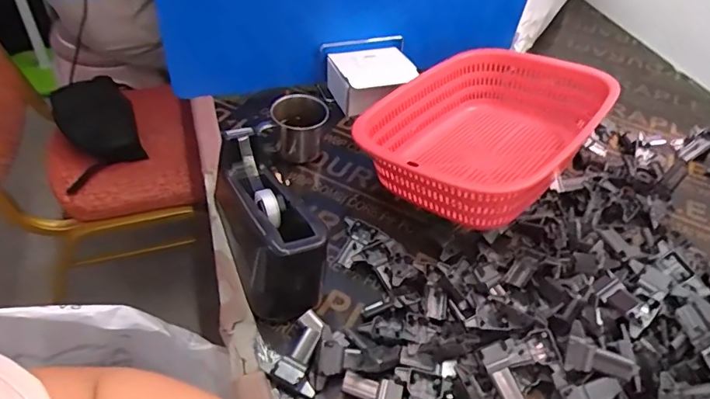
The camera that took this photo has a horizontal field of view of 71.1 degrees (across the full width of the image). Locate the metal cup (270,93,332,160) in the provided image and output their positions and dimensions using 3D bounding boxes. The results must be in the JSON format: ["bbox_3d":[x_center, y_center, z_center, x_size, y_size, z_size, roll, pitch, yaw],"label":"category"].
[{"bbox_3d":[-0.076,-0.097,0.696,0.071,0.072,0.069,3,46,-3],"label":"metal cup"}]

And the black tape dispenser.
[{"bbox_3d":[-0.096,0.024,0.554,0.084,0.112,0.196,-15,49,-18],"label":"black tape dispenser"}]

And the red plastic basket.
[{"bbox_3d":[0.187,-0.108,0.683,0.244,0.117,0.363,34,52,24],"label":"red plastic basket"}]

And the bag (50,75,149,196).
[{"bbox_3d":[-0.587,-0.167,1.127,0.164,0.068,0.319,-18,51,-22],"label":"bag"}]

